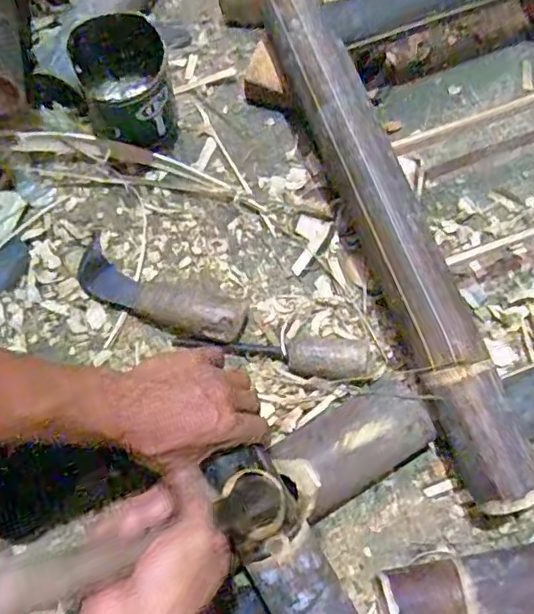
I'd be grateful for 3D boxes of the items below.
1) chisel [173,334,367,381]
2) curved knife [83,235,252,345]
[{"bbox_3d":[0.008,0.048,0.605,0.203,0.042,0.047,4,72,14],"label":"chisel"},{"bbox_3d":[-0.114,-0.014,0.612,0.188,0.033,0.065,23,73,5],"label":"curved knife"}]

